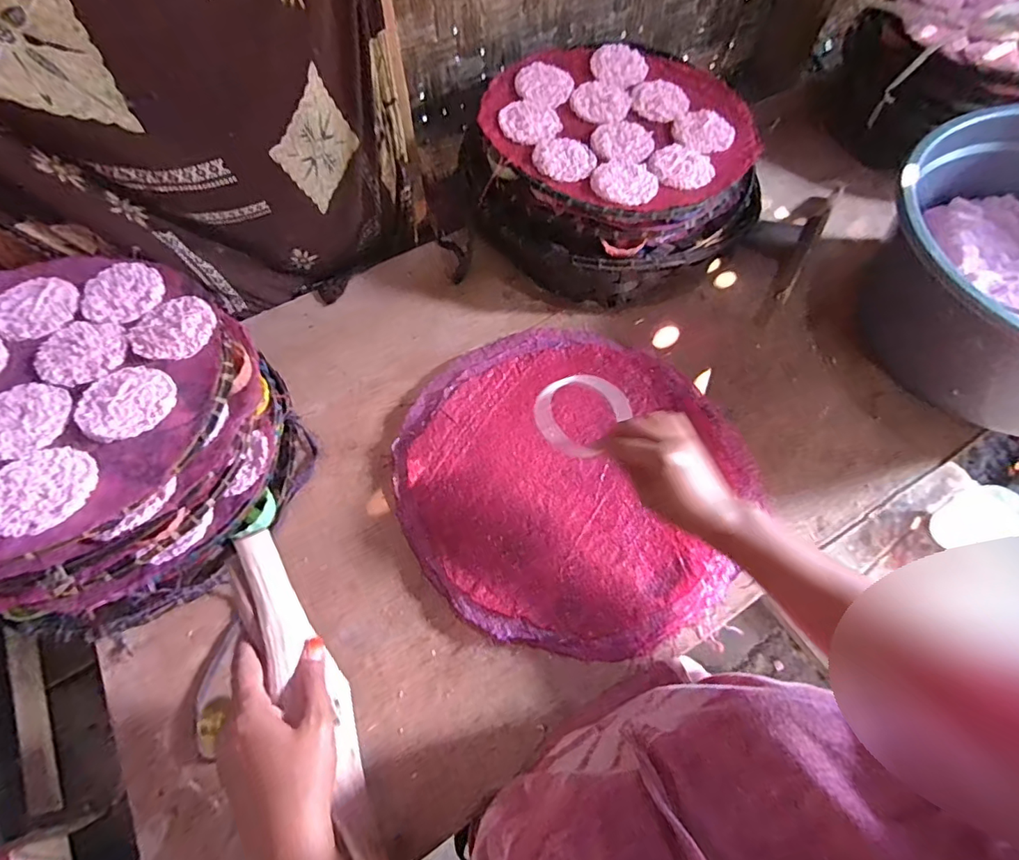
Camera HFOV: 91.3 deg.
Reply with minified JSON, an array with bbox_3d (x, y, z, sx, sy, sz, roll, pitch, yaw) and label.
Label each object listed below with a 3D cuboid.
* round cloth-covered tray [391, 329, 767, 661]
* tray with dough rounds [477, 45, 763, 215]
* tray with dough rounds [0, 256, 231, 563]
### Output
[{"bbox_3d":[0.066,0.048,0.578,0.369,0.034,0.391,0,63,1],"label":"round cloth-covered tray"},{"bbox_3d":[0.147,-0.419,0.678,0.321,0.033,0.329,-37,68,-16],"label":"tray with dough rounds"},{"bbox_3d":[-0.448,-0.043,0.472,0.326,0.038,0.337,-25,66,-11],"label":"tray with dough rounds"}]

